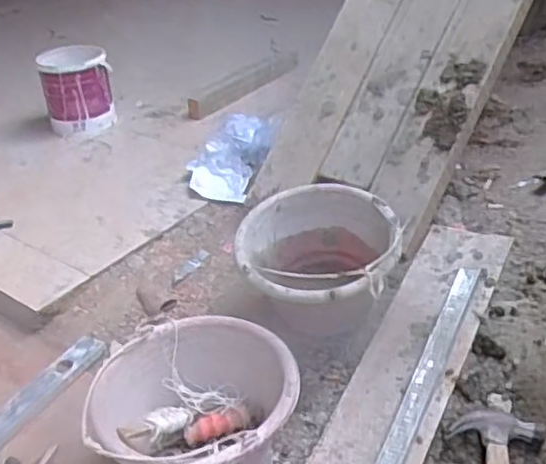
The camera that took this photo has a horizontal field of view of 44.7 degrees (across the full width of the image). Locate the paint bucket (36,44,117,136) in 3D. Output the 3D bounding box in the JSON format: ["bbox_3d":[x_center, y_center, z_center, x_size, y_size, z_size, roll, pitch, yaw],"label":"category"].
[{"bbox_3d":[-0.511,-0.372,1.735,0.170,0.185,0.202,-18,38,-18],"label":"paint bucket"}]

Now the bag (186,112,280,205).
[{"bbox_3d":[-0.096,-0.173,1.468,0.160,0.108,0.227,14,39,23],"label":"bag"}]

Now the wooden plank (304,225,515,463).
[{"bbox_3d":[0.177,0.198,0.925,0.146,0.024,0.602,14,49,29],"label":"wooden plank"}]

